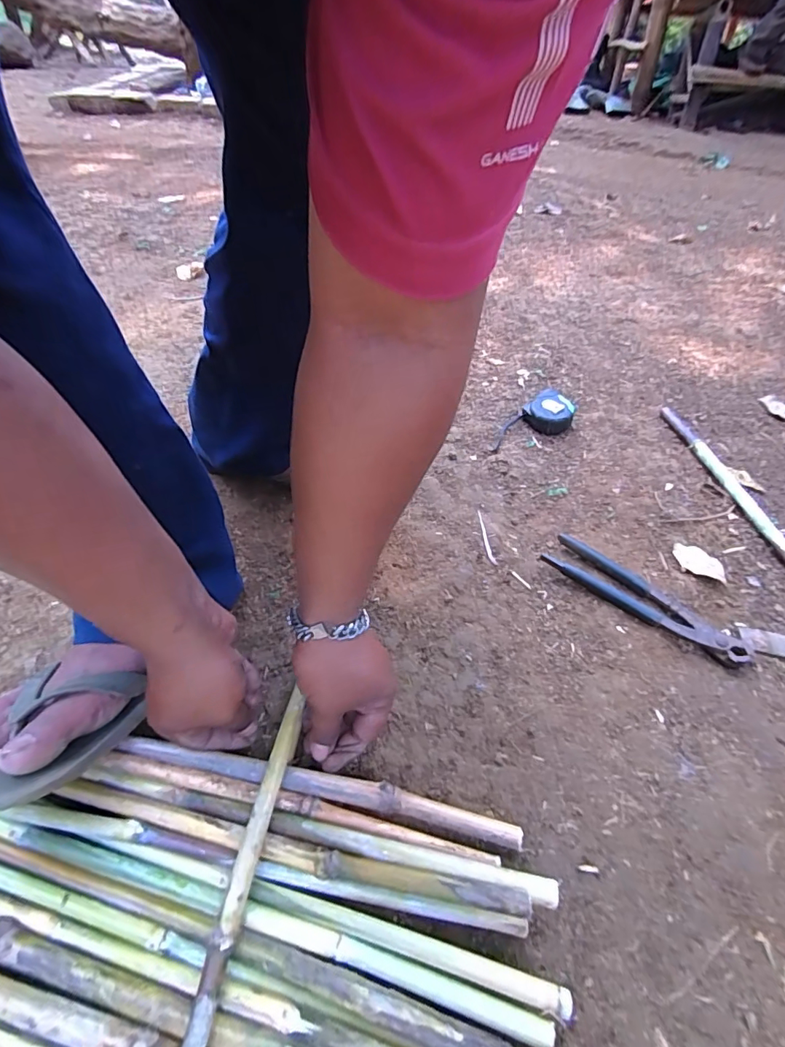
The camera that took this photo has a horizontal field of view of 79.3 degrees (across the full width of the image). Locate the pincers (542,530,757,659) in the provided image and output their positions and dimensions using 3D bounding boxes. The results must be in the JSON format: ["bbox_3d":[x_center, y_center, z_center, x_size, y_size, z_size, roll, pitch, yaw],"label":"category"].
[{"bbox_3d":[0.278,0.078,0.527,0.215,0.020,0.059,33,54,27],"label":"pincers"}]

